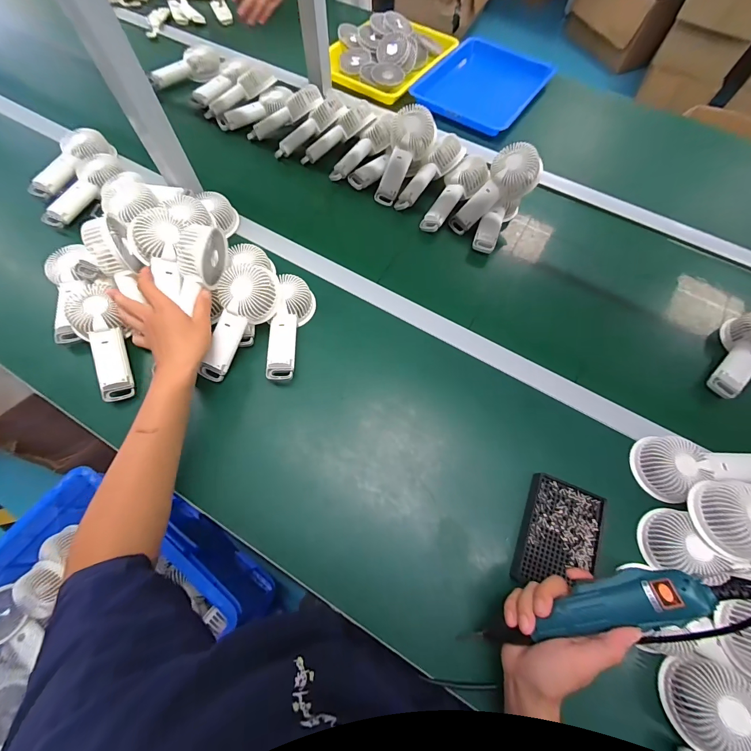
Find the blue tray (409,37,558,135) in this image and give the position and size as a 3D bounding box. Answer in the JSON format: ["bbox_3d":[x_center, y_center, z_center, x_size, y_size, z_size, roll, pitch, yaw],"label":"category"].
[{"bbox_3d":[0.269,-0.719,0.821,0.257,0.043,0.347,30,69,10],"label":"blue tray"}]

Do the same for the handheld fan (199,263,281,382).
[{"bbox_3d":[-0.212,-0.080,0.506,0.078,0.038,0.179,24,88,8],"label":"handheld fan"}]

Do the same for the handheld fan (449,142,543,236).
[{"bbox_3d":[0.216,-0.343,0.627,0.177,0.050,0.078,-39,70,21],"label":"handheld fan"}]

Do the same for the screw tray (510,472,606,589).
[{"bbox_3d":[0.239,0.208,0.437,0.093,0.022,0.134,22,68,7],"label":"screw tray"}]

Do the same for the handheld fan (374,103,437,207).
[{"bbox_3d":[0.051,-0.427,0.660,0.094,0.042,0.178,27,99,9],"label":"handheld fan"}]

